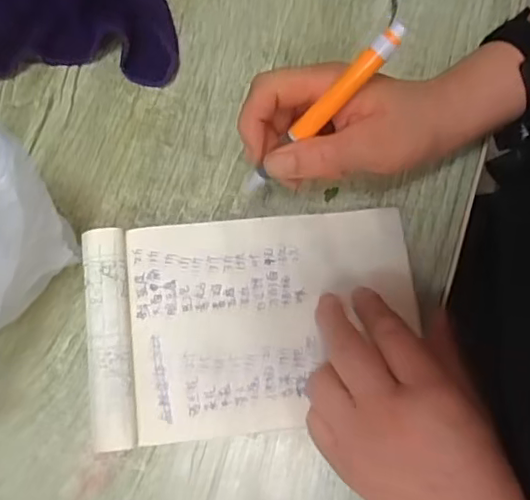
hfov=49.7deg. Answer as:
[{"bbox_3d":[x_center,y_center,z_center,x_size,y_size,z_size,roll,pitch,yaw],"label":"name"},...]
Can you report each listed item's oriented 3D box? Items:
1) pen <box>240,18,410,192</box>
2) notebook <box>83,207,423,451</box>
[{"bbox_3d":[0.029,-0.075,0.313,0.120,0.008,0.013,-44,76,26],"label":"pen"},{"bbox_3d":[-0.005,0.041,0.344,0.193,0.025,0.129,-6,75,0],"label":"notebook"}]

